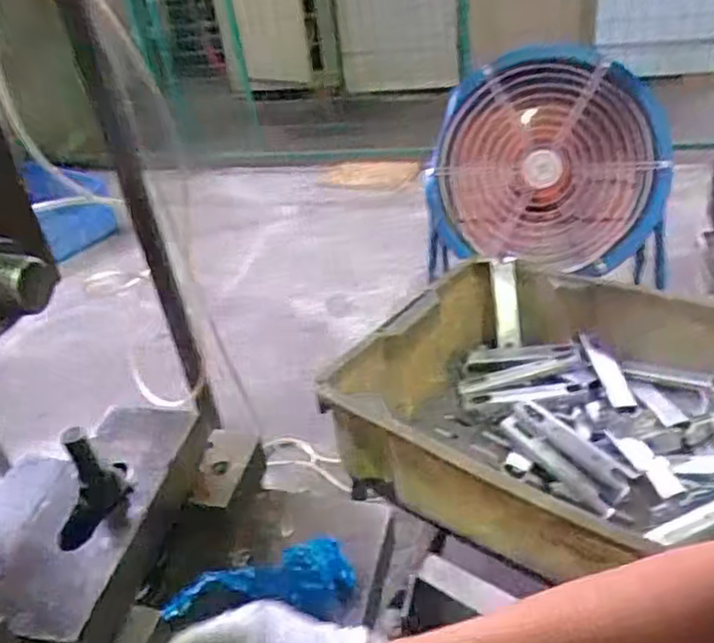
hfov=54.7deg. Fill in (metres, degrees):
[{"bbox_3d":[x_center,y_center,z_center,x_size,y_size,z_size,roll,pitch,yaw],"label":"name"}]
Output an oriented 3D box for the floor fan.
[{"bbox_3d":[0.379,-0.312,1.384,0.468,0.437,0.204,1,10,1],"label":"floor fan"}]

